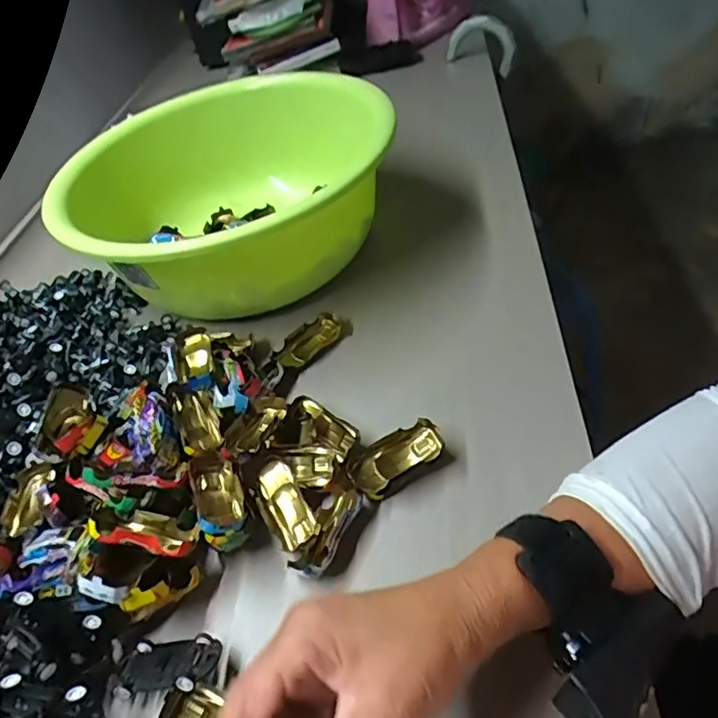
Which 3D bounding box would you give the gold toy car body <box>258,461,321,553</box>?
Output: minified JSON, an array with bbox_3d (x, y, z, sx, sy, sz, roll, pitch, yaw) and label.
[{"bbox_3d":[-0.048,0.096,0.379,0.028,0.016,0.061,-39,59,1],"label":"gold toy car body"}]

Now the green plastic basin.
[{"bbox_3d":[-0.122,-0.157,0.557,0.265,0.120,0.279,-7,44,7],"label":"green plastic basin"}]

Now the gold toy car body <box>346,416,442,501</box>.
[{"bbox_3d":[0.024,0.067,0.389,0.064,0.021,0.032,-27,45,-14],"label":"gold toy car body"}]

